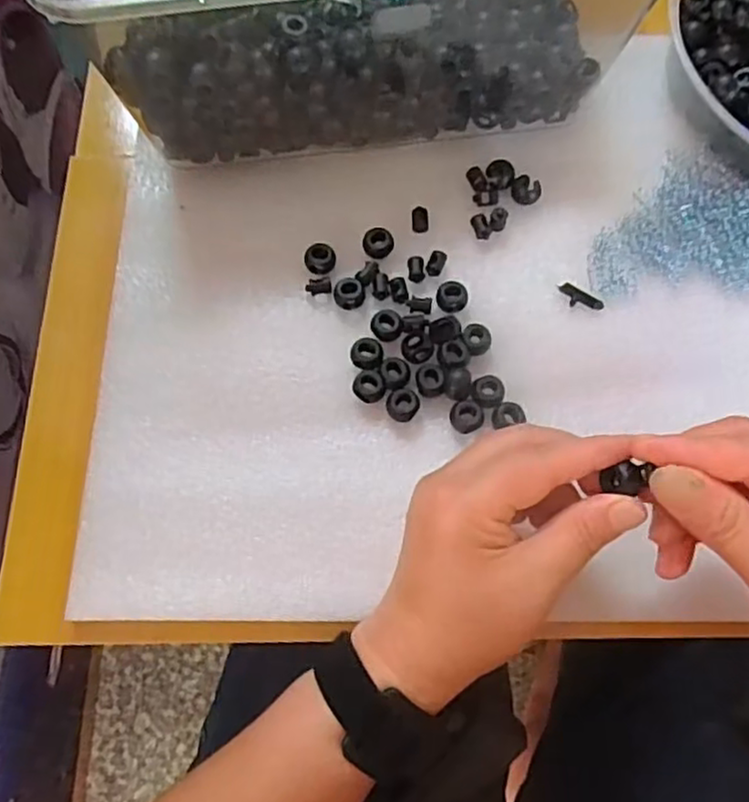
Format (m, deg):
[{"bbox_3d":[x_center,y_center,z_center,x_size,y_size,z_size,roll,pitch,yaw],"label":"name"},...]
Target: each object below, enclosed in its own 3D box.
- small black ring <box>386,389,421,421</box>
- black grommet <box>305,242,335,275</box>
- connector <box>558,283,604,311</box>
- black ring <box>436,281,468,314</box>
[{"bbox_3d":[0.016,0.002,0.372,0.018,0.007,0.017,0,71,0],"label":"small black ring"},{"bbox_3d":[-0.032,-0.084,0.405,0.019,0.009,0.017,43,76,13],"label":"black grommet"},{"bbox_3d":[0.119,-0.059,0.400,0.027,0.004,0.011,33,74,11],"label":"connector"},{"bbox_3d":[0.044,-0.058,0.390,0.017,0.011,0.015,11,71,4],"label":"black ring"}]

